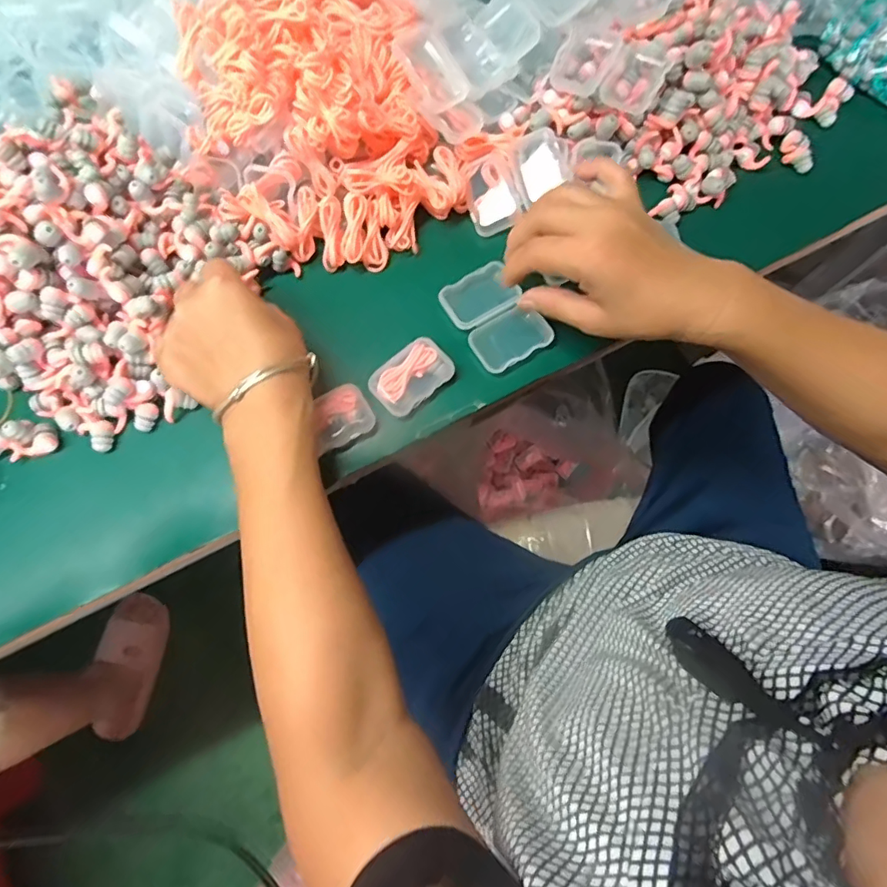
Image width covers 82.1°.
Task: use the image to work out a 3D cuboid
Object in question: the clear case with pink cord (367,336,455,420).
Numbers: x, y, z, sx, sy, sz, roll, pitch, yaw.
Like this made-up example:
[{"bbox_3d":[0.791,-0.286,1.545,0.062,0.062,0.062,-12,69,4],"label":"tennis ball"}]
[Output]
[{"bbox_3d":[-0.022,-0.046,0.347,0.056,0.011,0.035,-41,80,-9],"label":"clear case with pink cord"}]

